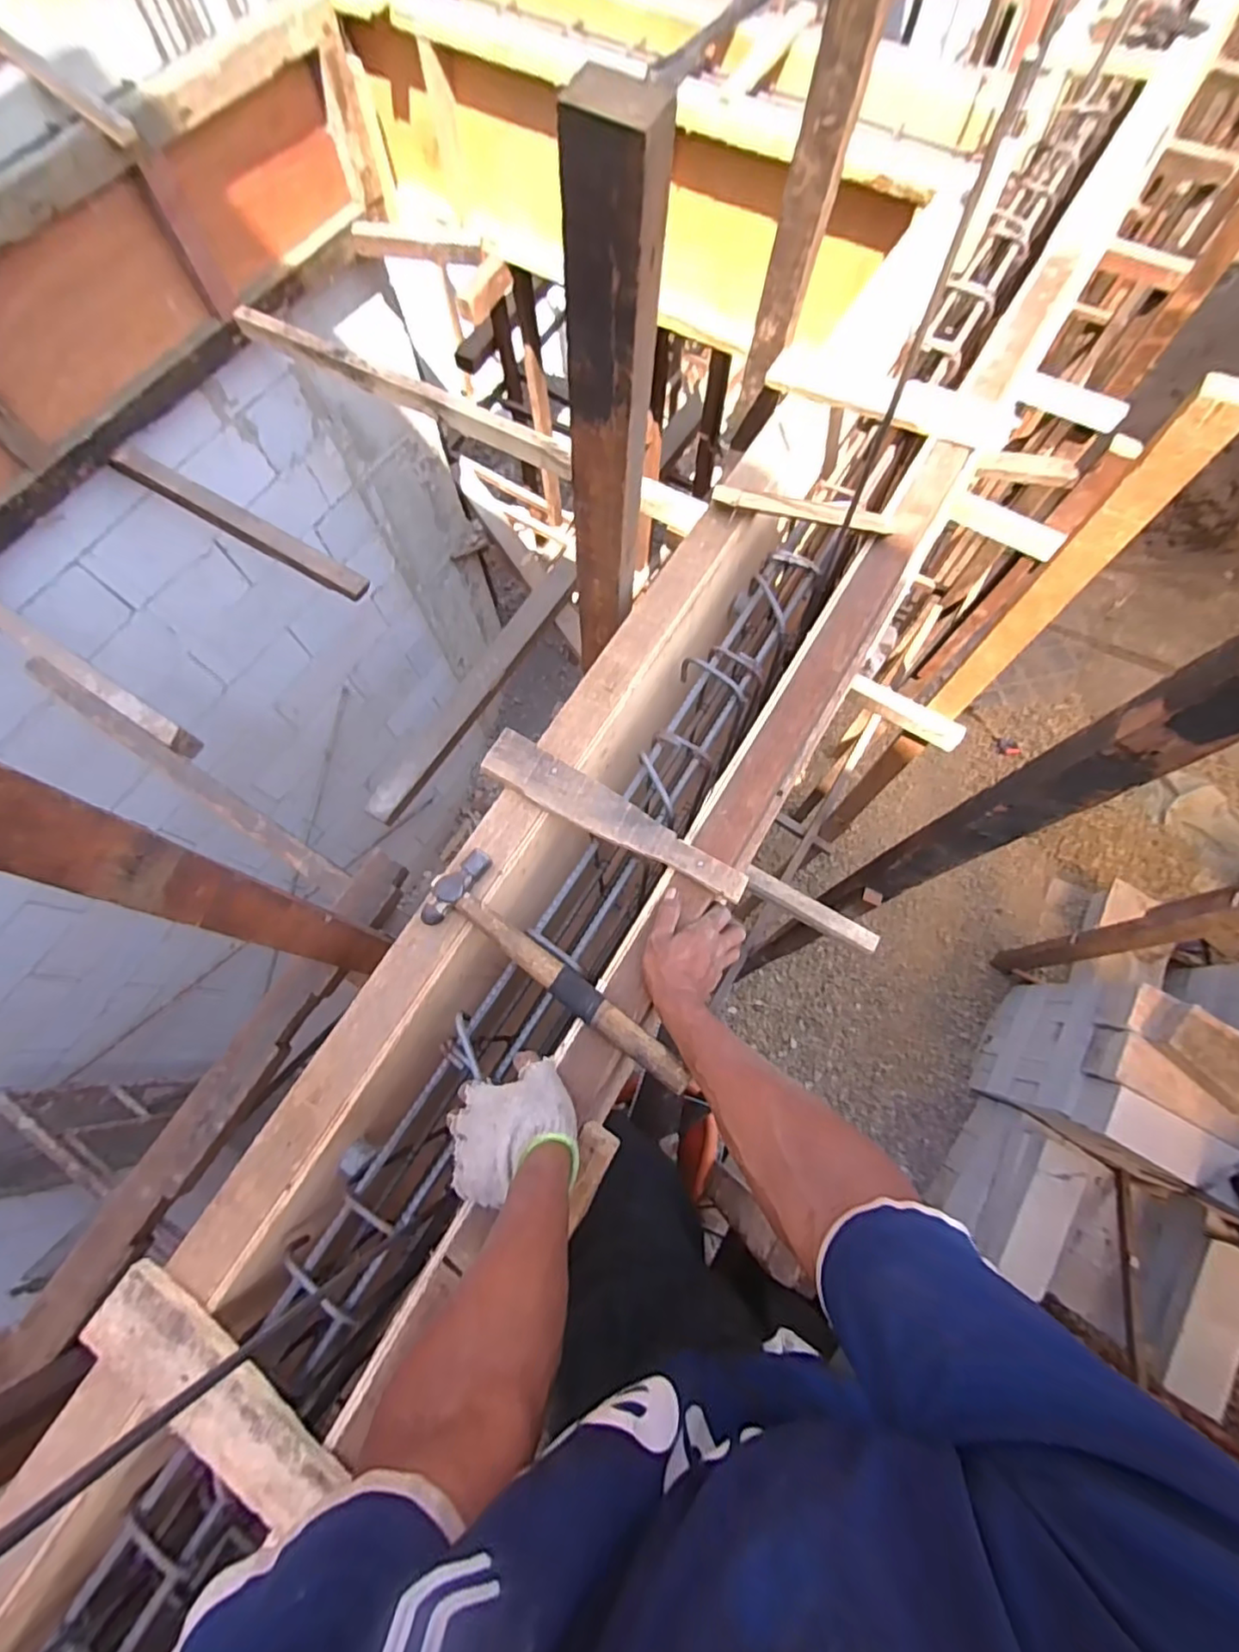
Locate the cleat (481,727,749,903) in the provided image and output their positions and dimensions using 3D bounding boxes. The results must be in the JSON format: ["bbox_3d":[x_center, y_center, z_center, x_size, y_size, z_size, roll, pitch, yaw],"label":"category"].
[{"bbox_3d":[-0.012,-0.011,0.685,0.335,0.020,0.058,31,75,11],"label":"cleat"}]

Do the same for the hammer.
[{"bbox_3d":[-0.074,0.157,0.620,0.334,0.038,0.092,40,77,14],"label":"hammer"}]

